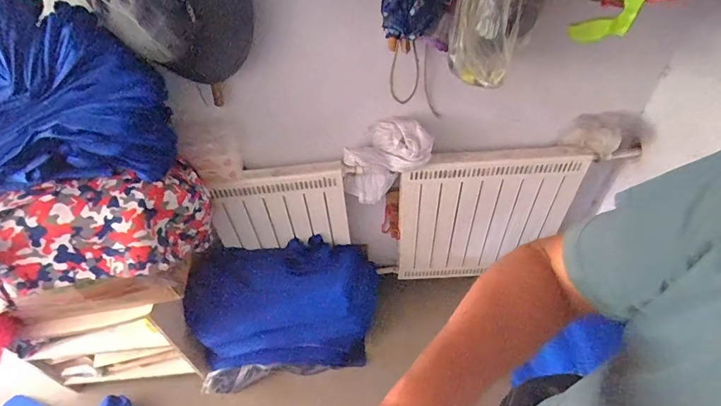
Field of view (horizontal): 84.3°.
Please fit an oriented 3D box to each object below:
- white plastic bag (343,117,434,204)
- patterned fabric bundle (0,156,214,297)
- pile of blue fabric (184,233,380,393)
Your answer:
[{"bbox_3d":[0.079,-0.124,1.220,0.255,0.271,0.103,-3,46,0],"label":"white plastic bag"},{"bbox_3d":[-0.582,0.077,0.922,0.496,0.244,0.191,-13,44,-35],"label":"patterned fabric bundle"},{"bbox_3d":[-0.251,0.398,1.445,0.659,0.423,0.348,-7,46,-4],"label":"pile of blue fabric"}]

